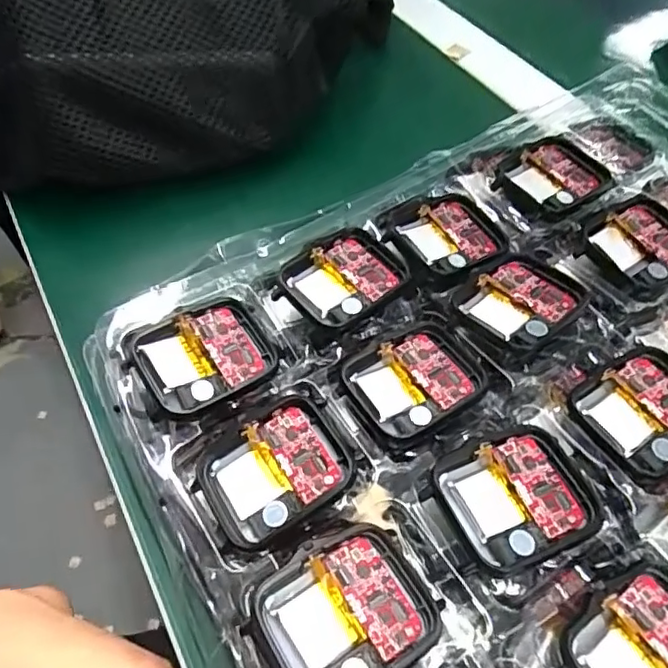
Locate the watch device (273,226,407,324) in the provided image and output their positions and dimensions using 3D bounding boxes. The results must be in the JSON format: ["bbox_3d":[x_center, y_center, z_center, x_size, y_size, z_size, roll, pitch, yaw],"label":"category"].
[{"bbox_3d":[0.004,-0.021,0.221,0.045,0.007,0.036,-29,59,-19],"label":"watch device"}]

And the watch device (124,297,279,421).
[{"bbox_3d":[-0.044,0.007,0.199,0.045,0.009,0.037,-28,59,-18],"label":"watch device"}]

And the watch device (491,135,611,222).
[{"bbox_3d":[0.096,-0.069,0.255,0.051,0.007,0.036,-28,59,-19],"label":"watch device"}]

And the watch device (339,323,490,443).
[{"bbox_3d":[0.028,0.015,0.201,0.044,0.005,0.036,-25,58,-17],"label":"watch device"}]

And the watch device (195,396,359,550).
[{"bbox_3d":[-0.018,0.042,0.180,0.045,0.012,0.037,-25,58,-17],"label":"watch device"}]

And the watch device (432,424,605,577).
[{"bbox_3d":[0.055,0.048,0.174,0.043,0.008,0.037,-18,56,-12],"label":"watch device"}]

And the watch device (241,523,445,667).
[{"bbox_3d":[0.003,0.074,0.155,0.045,0.008,0.037,-28,59,-18],"label":"watch device"}]

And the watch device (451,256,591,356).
[{"bbox_3d":[0.069,-0.013,0.215,0.046,0.008,0.036,-29,59,-19],"label":"watch device"}]

